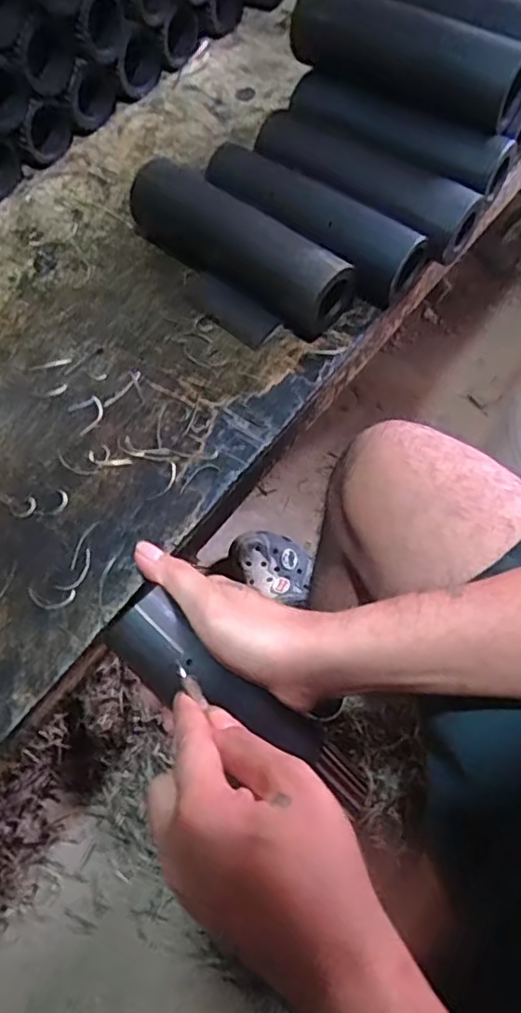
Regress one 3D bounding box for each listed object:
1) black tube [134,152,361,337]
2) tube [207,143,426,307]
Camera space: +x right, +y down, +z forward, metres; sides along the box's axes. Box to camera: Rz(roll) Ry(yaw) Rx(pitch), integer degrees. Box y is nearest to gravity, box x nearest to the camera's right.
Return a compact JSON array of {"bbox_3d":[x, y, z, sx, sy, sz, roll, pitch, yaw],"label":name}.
[{"bbox_3d":[-0.015,-0.193,0.454,0.178,0.053,0.046,37,72,16],"label":"black tube"},{"bbox_3d":[0.036,-0.210,0.460,0.173,0.051,0.050,37,72,16],"label":"tube"}]

